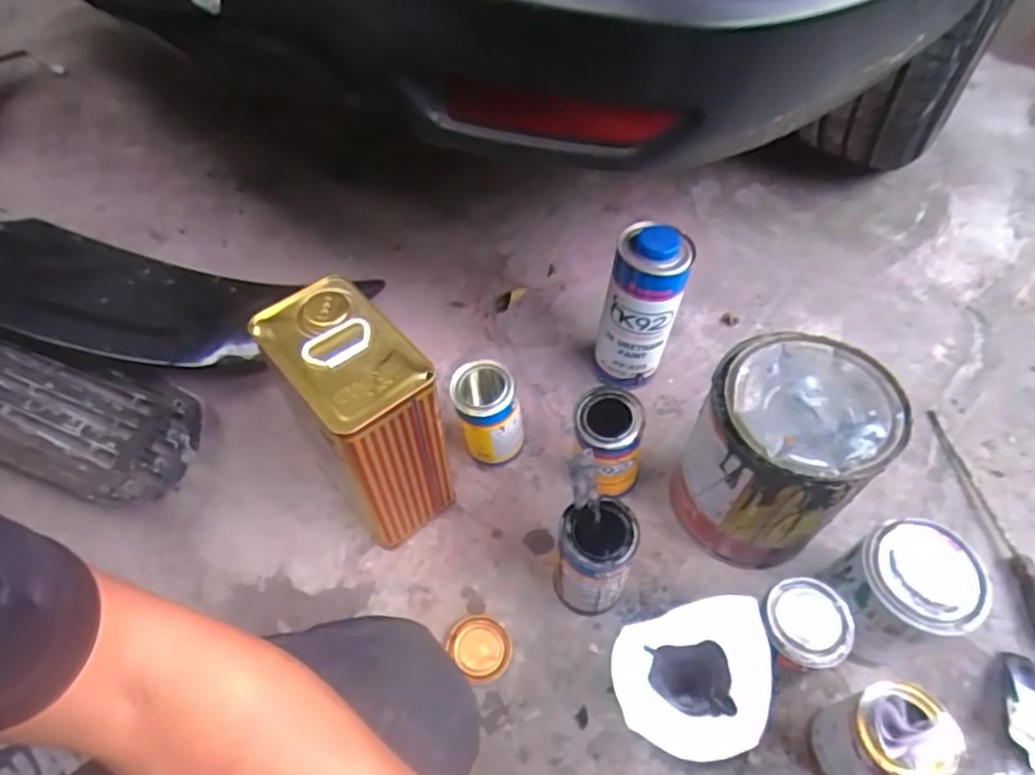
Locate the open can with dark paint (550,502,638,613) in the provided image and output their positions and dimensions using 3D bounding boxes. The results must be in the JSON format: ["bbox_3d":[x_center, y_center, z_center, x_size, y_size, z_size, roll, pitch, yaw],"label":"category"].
[{"bbox_3d":[0.075,0.174,0.645,0.072,0.132,0.083,8,57,6],"label":"open can with dark paint"}]

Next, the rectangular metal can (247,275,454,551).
[{"bbox_3d":[-0.156,0.034,0.677,0.100,0.245,0.173,-35,62,-21],"label":"rectangular metal can"}]

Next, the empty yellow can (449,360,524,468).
[{"bbox_3d":[-0.038,0.030,0.744,0.068,0.142,0.074,0,57,0],"label":"empty yellow can"}]

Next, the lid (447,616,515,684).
[{"bbox_3d":[-0.036,0.264,0.660,0.058,0.010,0.066,-34,63,-20],"label":"lid"}]

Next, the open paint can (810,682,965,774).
[{"bbox_3d":[0.299,0.301,0.550,0.072,0.149,0.069,0,57,0],"label":"open paint can"}]

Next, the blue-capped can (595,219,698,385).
[{"bbox_3d":[0.147,-0.087,0.777,0.081,0.217,0.081,0,57,0],"label":"blue-capped can"}]

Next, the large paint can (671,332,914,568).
[{"bbox_3d":[0.257,0.072,0.660,0.151,0.222,0.155,-1,56,1],"label":"large paint can"}]

